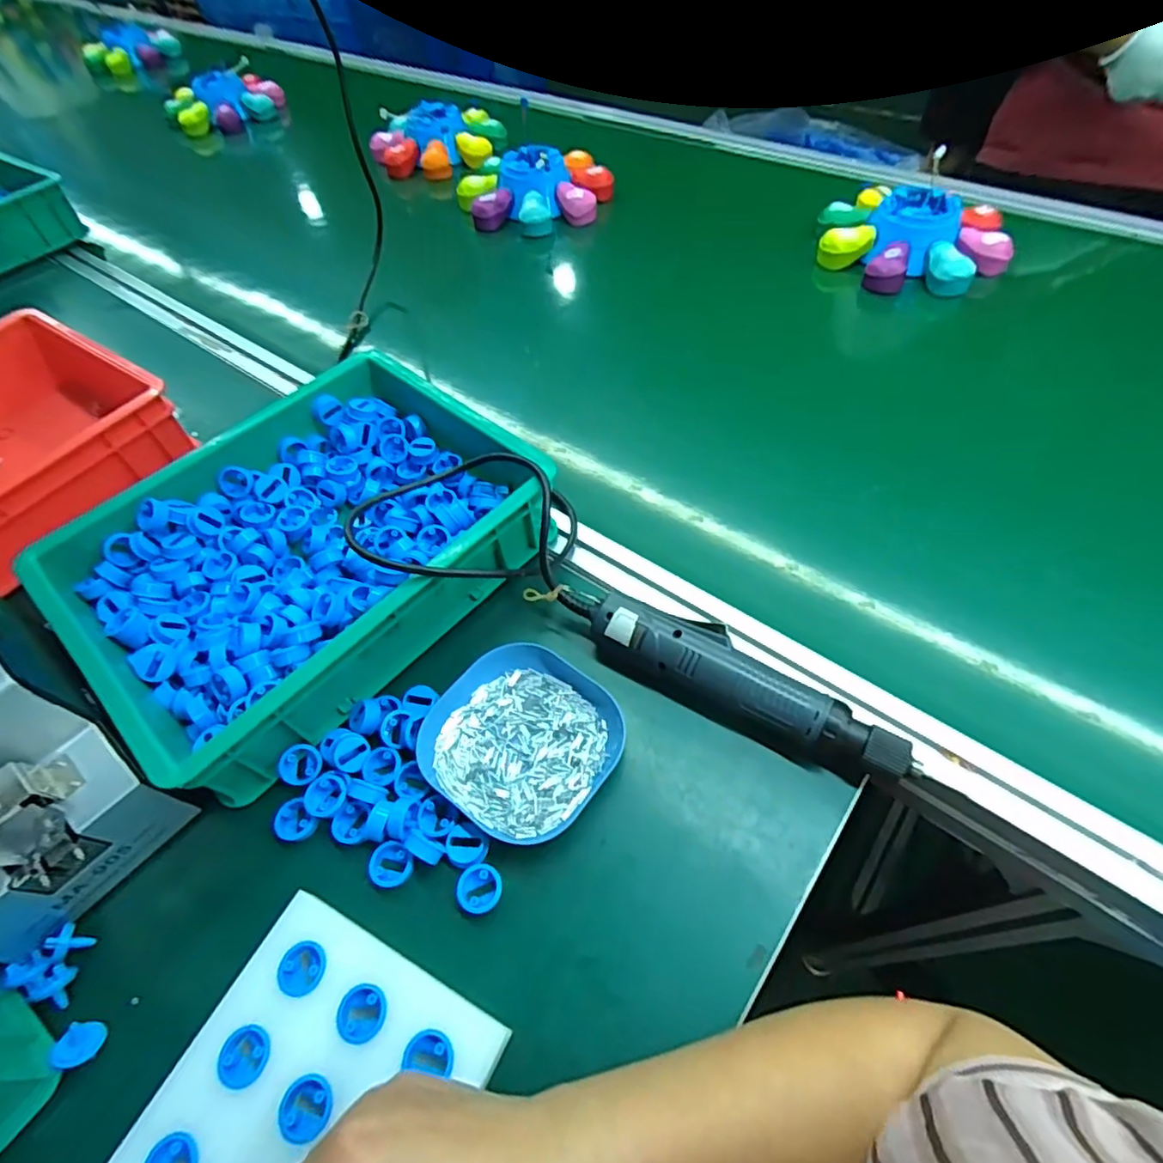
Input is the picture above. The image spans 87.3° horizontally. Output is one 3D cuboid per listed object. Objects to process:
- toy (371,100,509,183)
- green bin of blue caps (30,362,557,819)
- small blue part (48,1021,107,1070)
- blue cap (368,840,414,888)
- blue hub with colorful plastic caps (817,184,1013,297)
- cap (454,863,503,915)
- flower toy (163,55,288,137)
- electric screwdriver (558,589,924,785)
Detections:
[{"bbox_3d":[-0.242,-0.752,1.029,0.223,0.079,0.154,-15,54,-5],"label":"toy"},{"bbox_3d":[-0.222,-0.030,0.500,0.280,0.083,0.329,35,64,27],"label":"green bin of blue caps"},{"bbox_3d":[-0.284,0.262,0.345,0.019,0.018,0.021,-5,53,2],"label":"small blue part"},{"bbox_3d":[-0.121,0.180,0.387,0.028,0.013,0.025,5,54,10],"label":"blue cap"},{"bbox_3d":[0.410,-0.431,0.761,0.229,0.057,0.182,21,58,20],"label":"blue hub with colorful plastic caps"},{"bbox_3d":[-0.063,0.191,0.379,0.028,0.014,0.026,-3,53,4],"label":"cap"},{"bbox_3d":[-0.686,-0.926,1.176,0.124,0.077,0.196,37,65,28],"label":"flower toy"},{"bbox_3d":[0.098,0.068,0.433,0.250,0.046,0.047,21,58,20],"label":"electric screwdriver"}]

